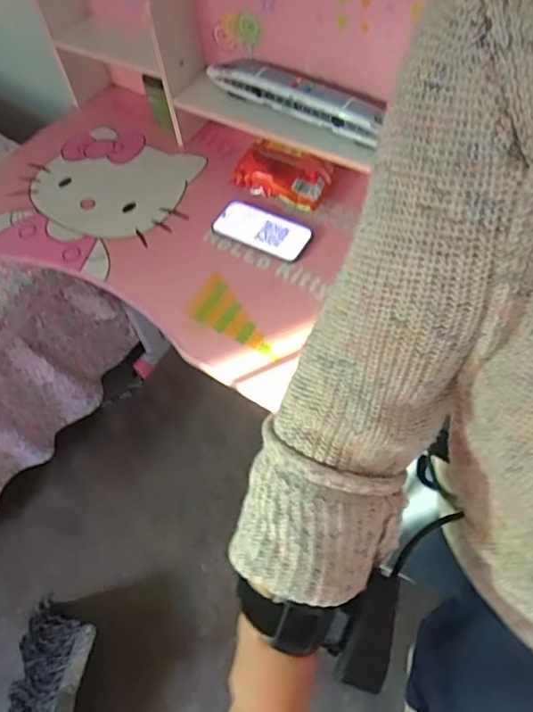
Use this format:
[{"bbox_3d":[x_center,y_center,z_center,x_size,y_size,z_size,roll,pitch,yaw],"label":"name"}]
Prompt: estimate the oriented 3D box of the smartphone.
[{"bbox_3d":[-0.008,-0.212,0.922,0.168,0.016,0.078,23,64,19],"label":"smartphone"}]

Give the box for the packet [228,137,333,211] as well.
[{"bbox_3d":[0.030,-0.319,0.961,0.161,0.053,0.093,22,63,19],"label":"packet"}]

